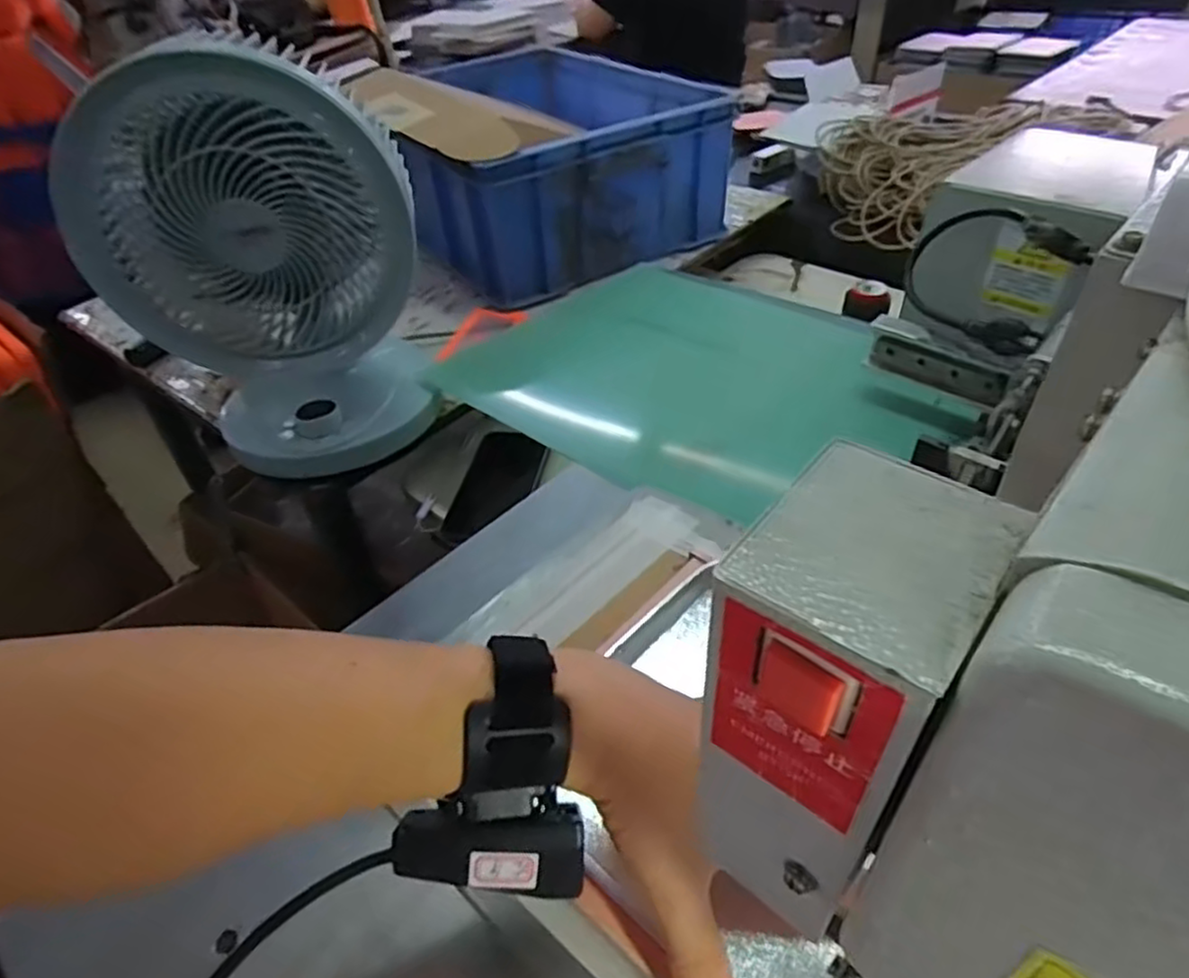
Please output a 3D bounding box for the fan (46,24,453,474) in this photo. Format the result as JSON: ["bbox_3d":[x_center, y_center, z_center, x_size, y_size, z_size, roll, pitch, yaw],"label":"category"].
[{"bbox_3d":[-0.258,-0.168,0.565,0.208,0.299,0.171,-29,47,-24],"label":"fan"}]

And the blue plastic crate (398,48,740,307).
[{"bbox_3d":[-0.067,-0.450,0.969,0.329,0.152,0.476,-21,44,-16],"label":"blue plastic crate"}]

